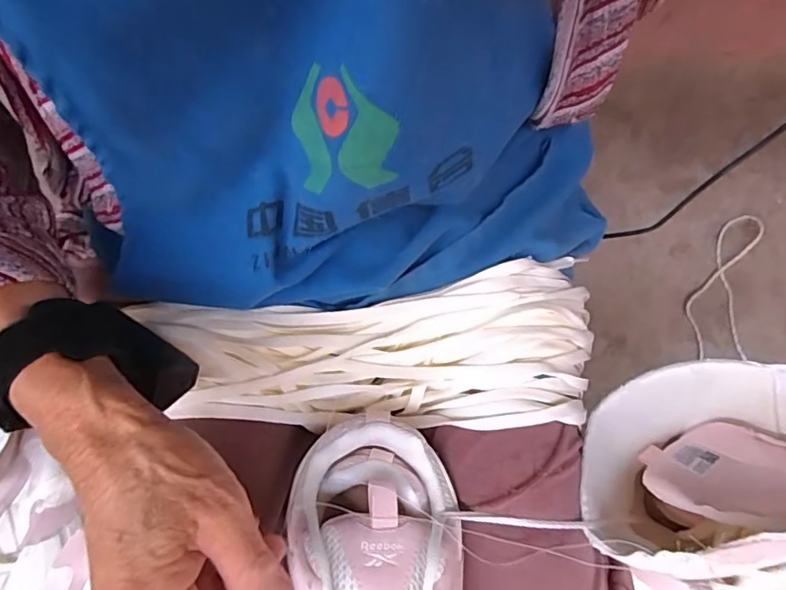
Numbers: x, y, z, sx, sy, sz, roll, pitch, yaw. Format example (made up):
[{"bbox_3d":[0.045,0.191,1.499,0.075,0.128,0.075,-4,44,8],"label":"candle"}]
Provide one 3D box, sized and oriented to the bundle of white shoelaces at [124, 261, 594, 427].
[{"bbox_3d":[-0.005,0.037,0.361,0.292,0.057,0.115,-2,73,-3],"label":"bundle of white shoelaces"}]

